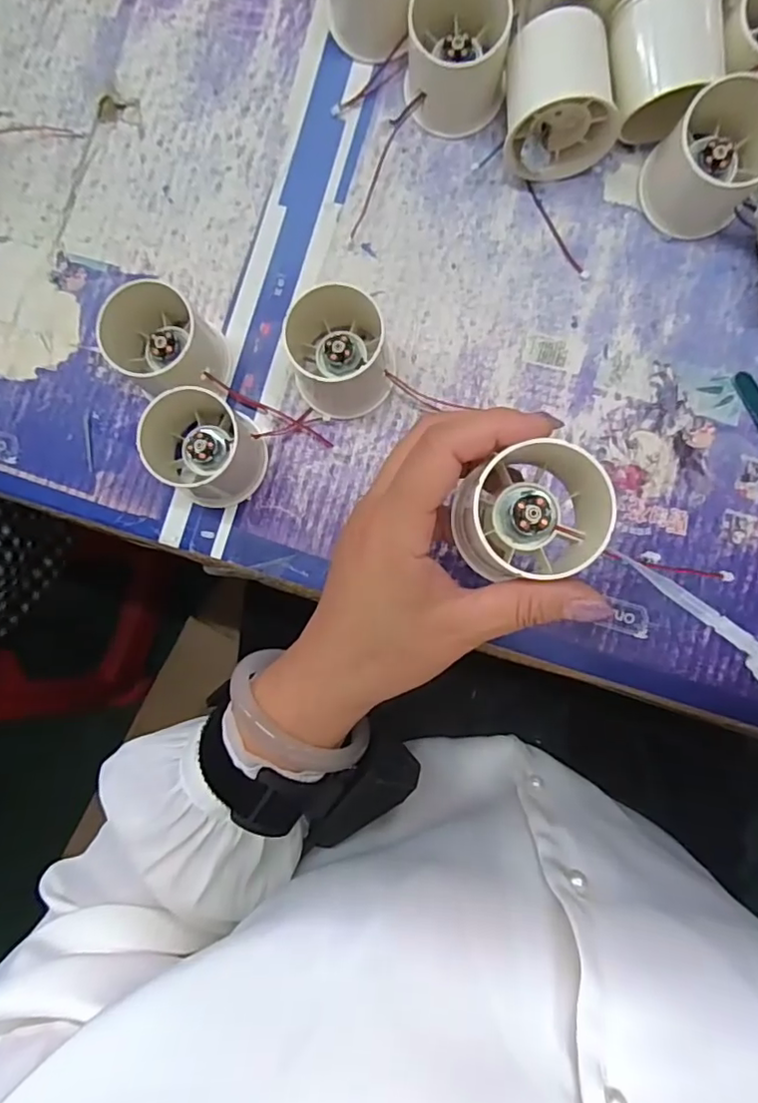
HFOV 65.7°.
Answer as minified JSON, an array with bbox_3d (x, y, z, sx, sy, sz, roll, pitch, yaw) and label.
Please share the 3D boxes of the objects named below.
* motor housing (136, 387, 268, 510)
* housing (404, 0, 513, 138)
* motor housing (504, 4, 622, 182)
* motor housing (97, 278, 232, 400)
[{"bbox_3d":[-0.094,-0.055,0.315,0.053,0.051,0.054,0,88,5],"label":"motor housing"},{"bbox_3d":[0.043,-0.270,0.320,0.053,0.039,0.065,4,89,5],"label":"housing"},{"bbox_3d":[0.094,-0.234,0.308,0.054,0.054,0.058,0,88,5],"label":"motor housing"},{"bbox_3d":[-0.114,-0.111,0.321,0.058,0.050,0.051,40,92,5],"label":"motor housing"}]

